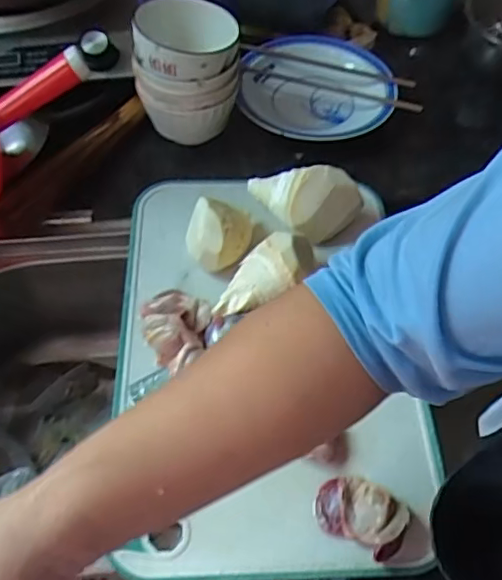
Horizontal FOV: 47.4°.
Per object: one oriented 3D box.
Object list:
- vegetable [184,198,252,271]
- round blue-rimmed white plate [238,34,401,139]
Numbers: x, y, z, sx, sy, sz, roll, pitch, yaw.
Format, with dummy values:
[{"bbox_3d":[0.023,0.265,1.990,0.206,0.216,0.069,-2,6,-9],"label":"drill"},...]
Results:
[{"bbox_3d":[-0.031,-0.055,0.562,0.062,0.063,0.061,-1,56,-2],"label":"vegetable"},{"bbox_3d":[0.082,-0.258,0.716,0.184,0.043,0.190,1,56,-1],"label":"round blue-rimmed white plate"}]

